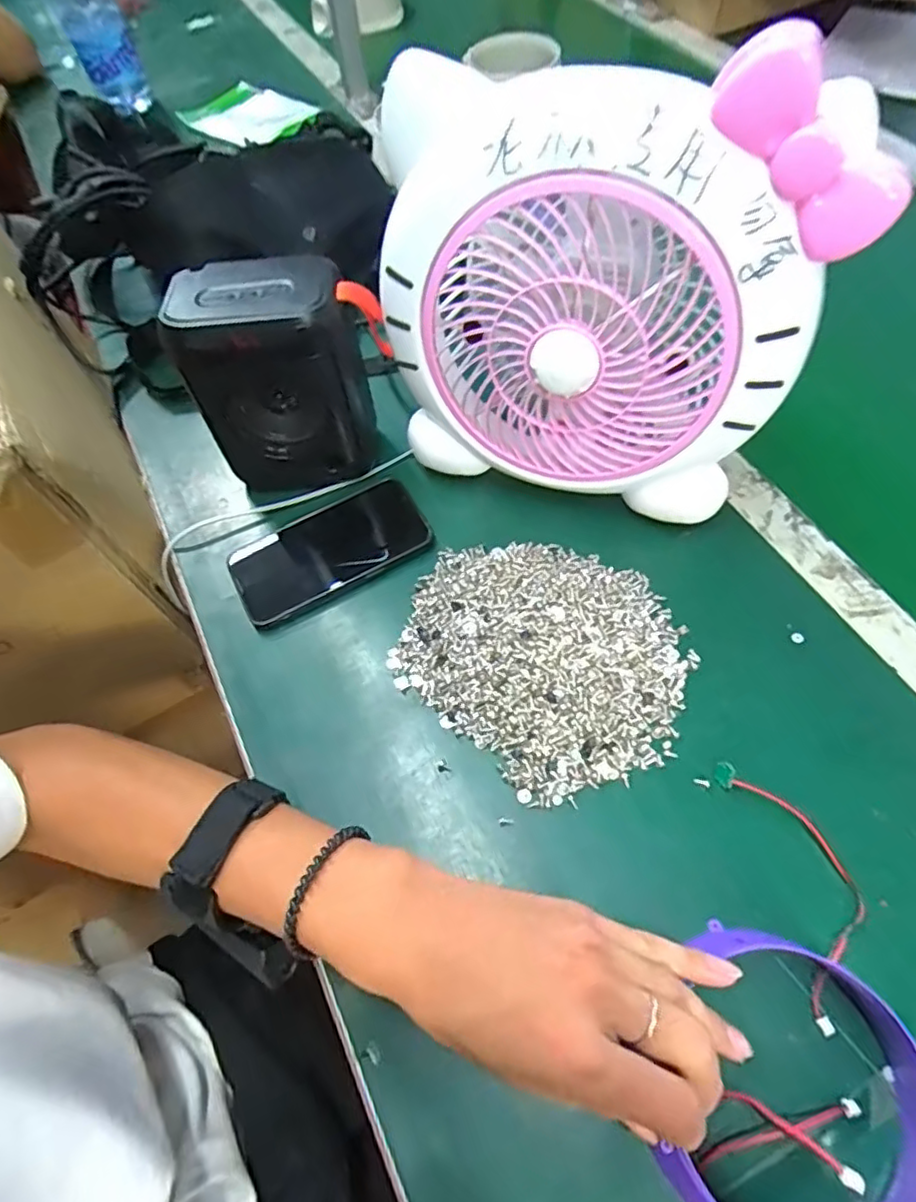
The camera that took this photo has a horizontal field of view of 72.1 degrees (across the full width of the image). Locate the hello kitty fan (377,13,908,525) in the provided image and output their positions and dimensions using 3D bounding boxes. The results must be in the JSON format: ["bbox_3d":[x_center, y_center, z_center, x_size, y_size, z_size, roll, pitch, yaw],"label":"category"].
[{"bbox_3d":[0.078,-0.166,0.390,0.255,0.249,0.080,15,63,13],"label":"hello kitty fan"}]

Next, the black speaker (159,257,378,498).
[{"bbox_3d":[-0.127,-0.158,0.458,0.110,0.147,0.069,-7,61,-1],"label":"black speaker"}]

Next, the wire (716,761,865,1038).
[{"bbox_3d":[0.195,0.155,0.351,0.050,0.012,0.137,-13,62,-4],"label":"wire"}]

